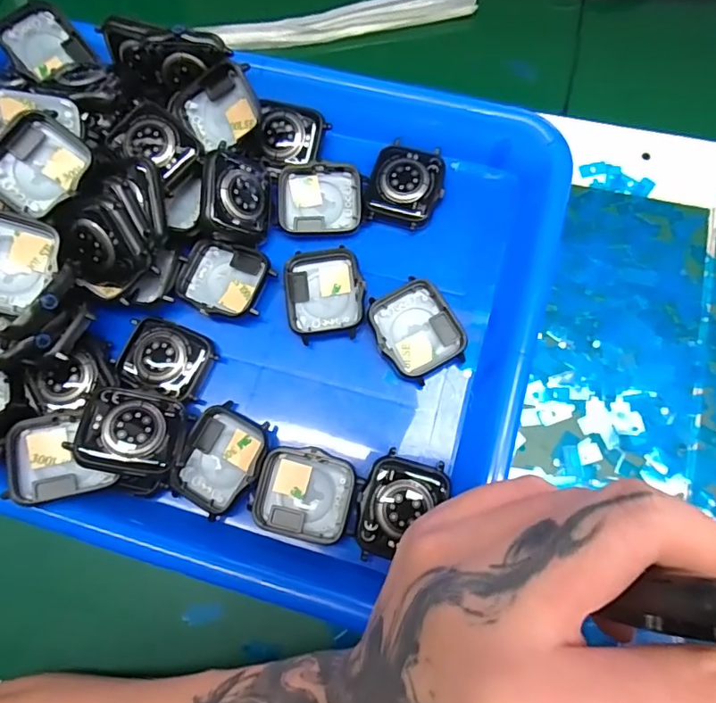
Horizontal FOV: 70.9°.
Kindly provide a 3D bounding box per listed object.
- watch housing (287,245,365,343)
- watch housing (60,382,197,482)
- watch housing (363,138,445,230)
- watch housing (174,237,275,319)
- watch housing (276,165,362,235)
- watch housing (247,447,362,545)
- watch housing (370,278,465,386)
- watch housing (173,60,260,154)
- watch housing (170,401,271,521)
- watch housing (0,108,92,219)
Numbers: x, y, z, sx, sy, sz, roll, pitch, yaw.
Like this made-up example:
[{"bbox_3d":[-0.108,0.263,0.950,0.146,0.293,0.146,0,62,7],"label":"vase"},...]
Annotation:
[{"bbox_3d":[-0.017,-0.029,0.252,0.038,0.010,0.045,-8,75,2],"label":"watch housing"},{"bbox_3d":[-0.101,0.036,0.225,0.042,0.013,0.037,18,69,-16],"label":"watch housing"},{"bbox_3d":[0.025,-0.088,0.263,0.037,0.012,0.044,13,77,8],"label":"watch housing"},{"bbox_3d":[-0.068,-0.037,0.256,0.044,0.011,0.039,12,77,8],"label":"watch housing"},{"bbox_3d":[-0.020,-0.080,0.264,0.042,0.013,0.033,-1,76,4],"label":"watch housing"},{"bbox_3d":[-0.023,0.065,0.229,0.044,0.011,0.039,12,77,8],"label":"watch housing"},{"bbox_3d":[0.029,-0.010,0.245,0.039,0.009,0.045,-31,75,-4],"label":"watch housing"},{"bbox_3d":[-0.070,-0.123,0.255,0.043,0.008,0.034,-21,108,22],"label":"watch housing"},{"bbox_3d":[-0.063,0.050,0.234,0.037,0.014,0.046,25,79,10],"label":"watch housing"},{"bbox_3d":[-0.145,-0.084,0.228,0.040,0.010,0.043,25,84,-11],"label":"watch housing"}]

